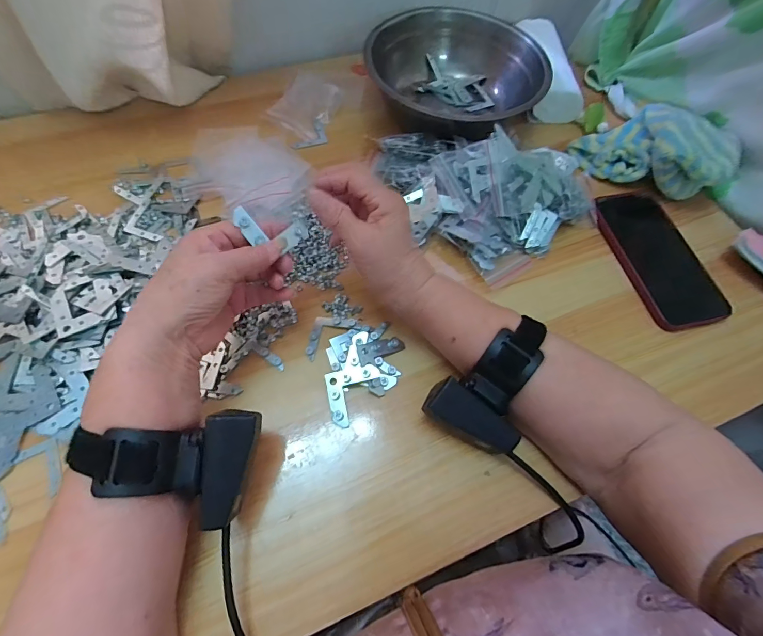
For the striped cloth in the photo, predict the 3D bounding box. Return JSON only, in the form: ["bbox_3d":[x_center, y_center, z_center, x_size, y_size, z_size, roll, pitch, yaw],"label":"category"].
[{"bbox_3d":[0.314,-0.206,0.450,0.160,0.049,0.117,17,63,5],"label":"striped cloth"}]

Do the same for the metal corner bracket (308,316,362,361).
[{"bbox_3d":[-0.048,0.010,0.351,0.056,0.004,0.030,-34,70,-18],"label":"metal corner bracket"}]

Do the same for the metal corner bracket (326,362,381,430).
[{"bbox_3d":[-0.021,0.063,0.323,0.045,0.010,0.044,-11,64,-9],"label":"metal corner bracket"}]

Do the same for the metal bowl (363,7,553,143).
[{"bbox_3d":[0.097,-0.292,0.480,0.203,0.073,0.197,-40,72,-20],"label":"metal bowl"}]

